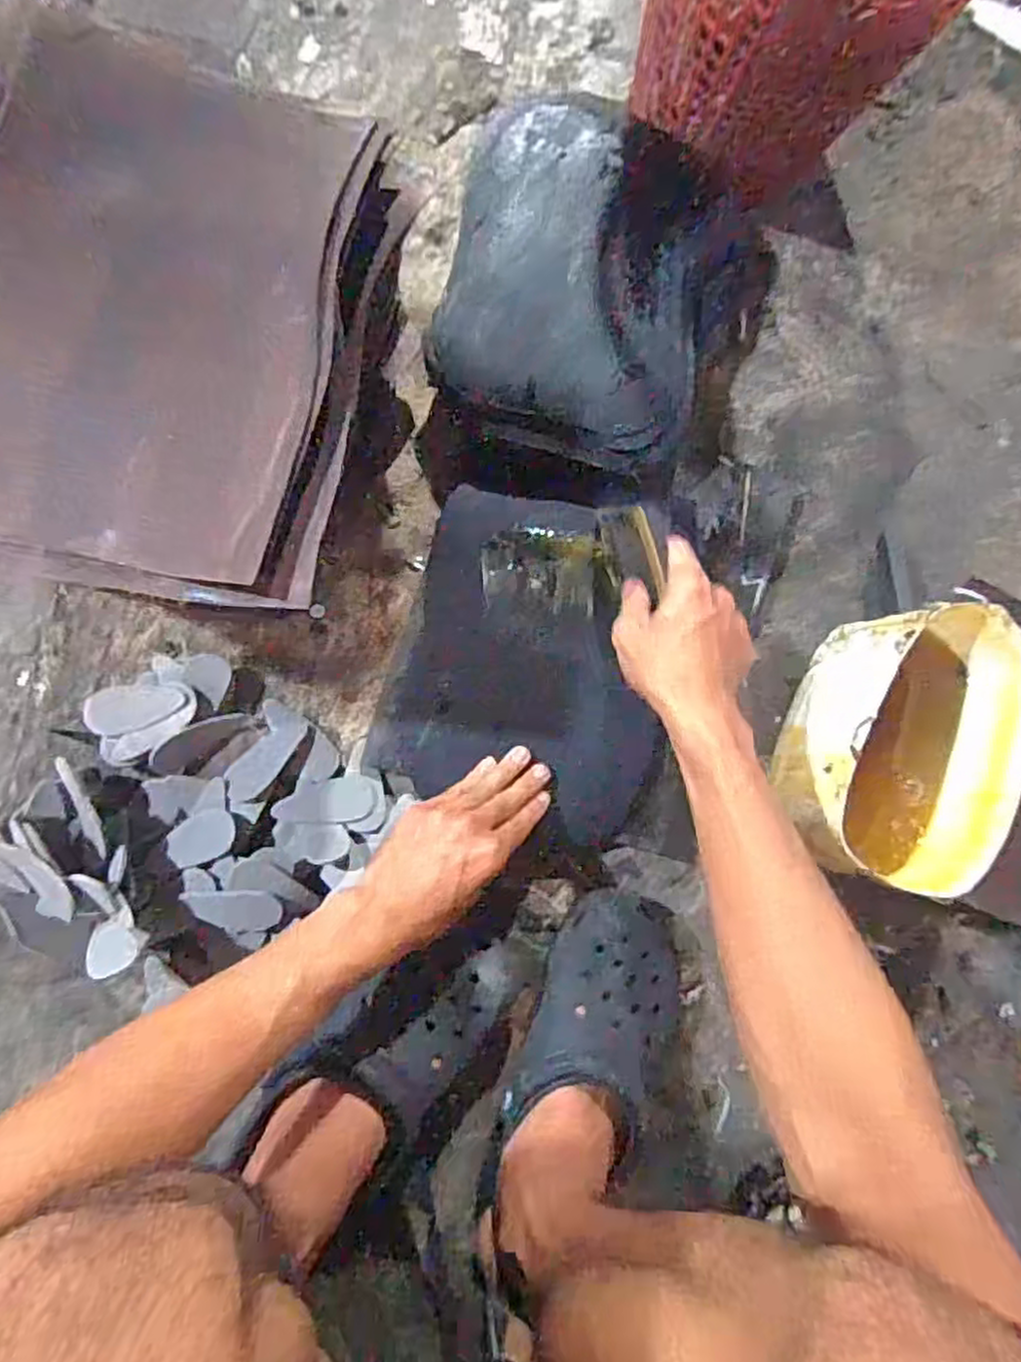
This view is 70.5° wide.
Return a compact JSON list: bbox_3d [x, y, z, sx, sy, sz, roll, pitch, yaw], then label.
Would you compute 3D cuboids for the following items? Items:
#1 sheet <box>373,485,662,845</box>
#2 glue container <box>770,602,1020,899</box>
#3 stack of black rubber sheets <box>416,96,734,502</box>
[{"bbox_3d":[0.025,-0.012,0.569,0.213,0.018,0.238,17,91,-3],"label":"sheet"},{"bbox_3d":[0.284,0.050,0.540,0.129,0.131,0.204,25,81,1],"label":"glue container"},{"bbox_3d":[0.057,-0.297,0.571,0.223,0.084,0.304,8,84,-8],"label":"stack of black rubber sheets"}]

